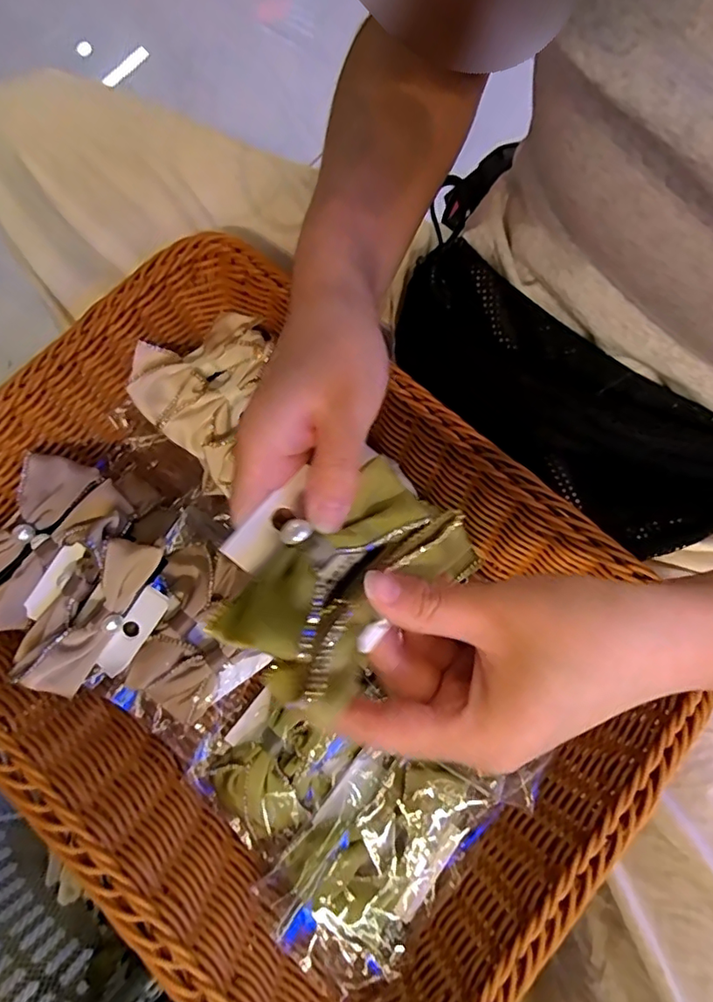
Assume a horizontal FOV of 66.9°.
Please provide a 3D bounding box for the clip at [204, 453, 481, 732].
[{"bbox_3d":[-0.002,0.027,0.192,0.087,0.041,0.056,-44,79,-11],"label":"clip"}]

